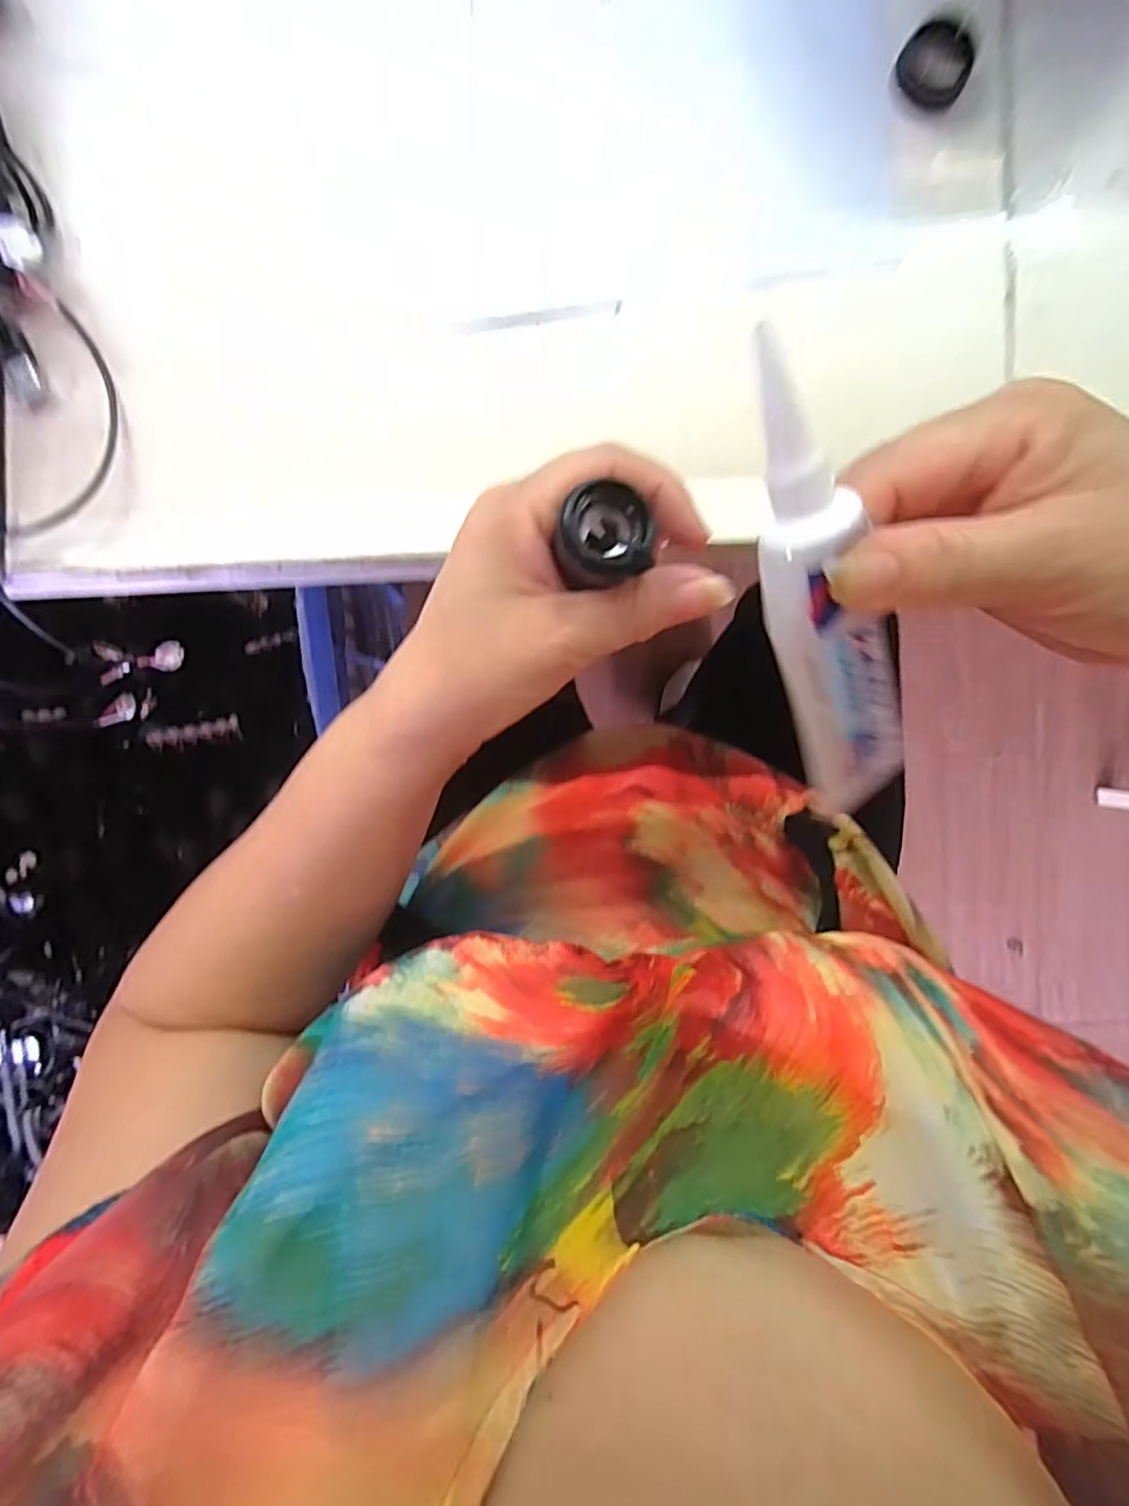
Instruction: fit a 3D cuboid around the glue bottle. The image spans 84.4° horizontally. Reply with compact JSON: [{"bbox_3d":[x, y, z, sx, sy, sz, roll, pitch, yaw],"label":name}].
[{"bbox_3d":[0.075,-0.034,0.172,0.033,0.017,0.144,-30,126,3],"label":"glue bottle"}]

